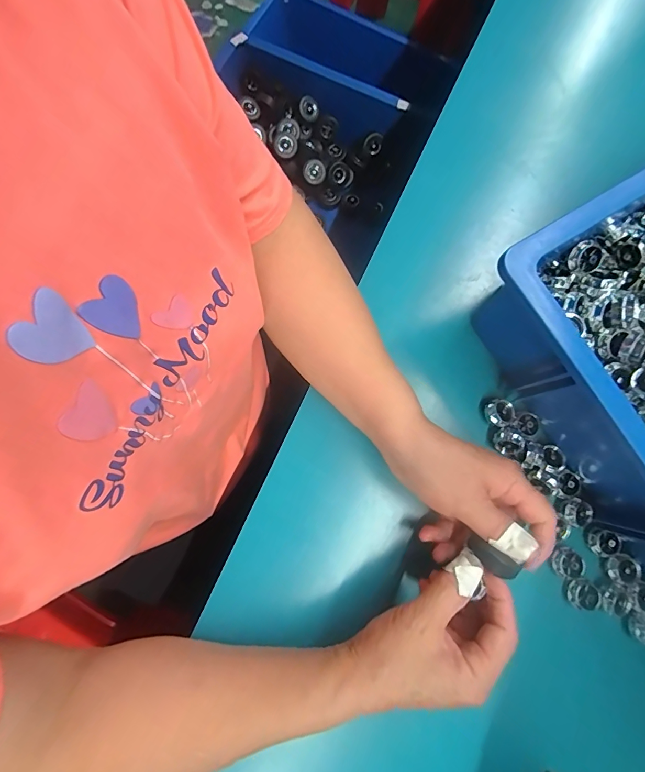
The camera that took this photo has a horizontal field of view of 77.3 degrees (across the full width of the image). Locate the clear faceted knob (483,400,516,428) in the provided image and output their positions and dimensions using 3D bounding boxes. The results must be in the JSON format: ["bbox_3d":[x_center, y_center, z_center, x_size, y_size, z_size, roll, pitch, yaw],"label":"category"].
[{"bbox_3d":[0.154,0.023,0.353,0.021,0.013,0.025,-43,83,-9],"label":"clear faceted knob"}]

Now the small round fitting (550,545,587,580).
[{"bbox_3d":[0.205,0.148,0.338,0.022,0.013,0.024,0,79,-1],"label":"small round fitting"}]

